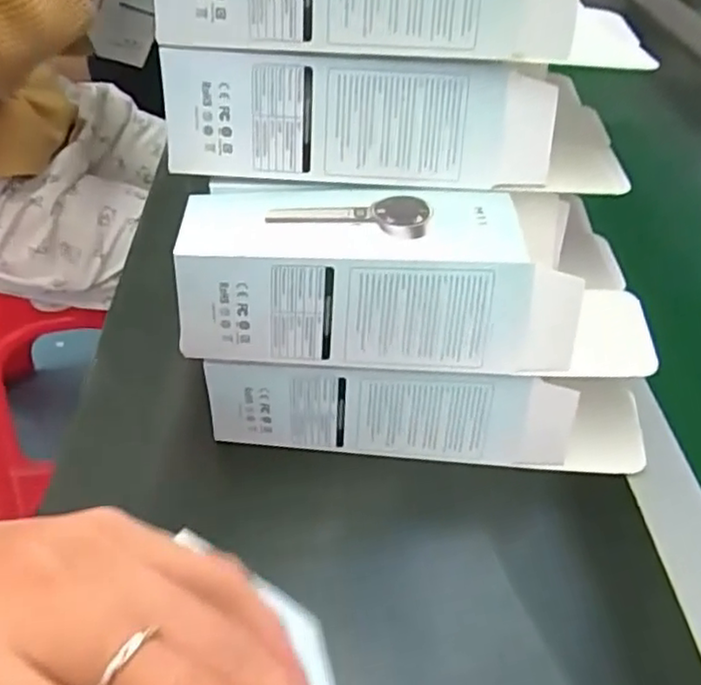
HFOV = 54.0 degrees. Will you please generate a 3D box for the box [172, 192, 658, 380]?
[{"bbox_3d":[0.037,-0.032,0.341,0.240,0.069,0.078,2,42,-5],"label":"box"}]

